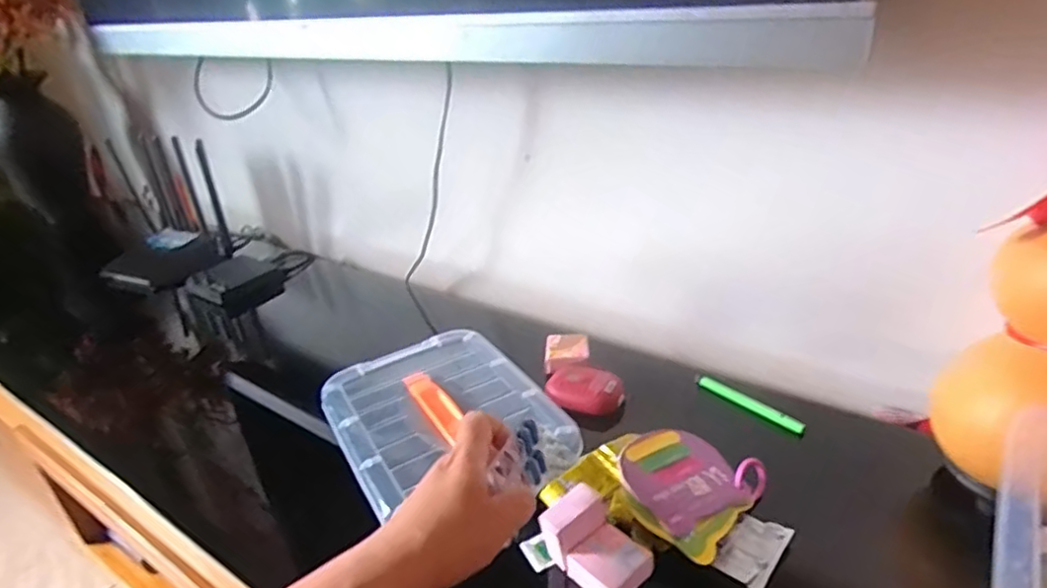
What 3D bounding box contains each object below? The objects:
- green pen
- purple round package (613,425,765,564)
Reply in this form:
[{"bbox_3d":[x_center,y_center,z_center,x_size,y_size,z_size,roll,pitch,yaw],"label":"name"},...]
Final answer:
[{"bbox_3d":[0.229,0.111,0.644,0.016,0.011,0.119,-26,34,-33],"label":"green pen"},{"bbox_3d":[0.134,0.156,0.528,0.103,0.012,0.115,35,42,27],"label":"purple round package"}]

